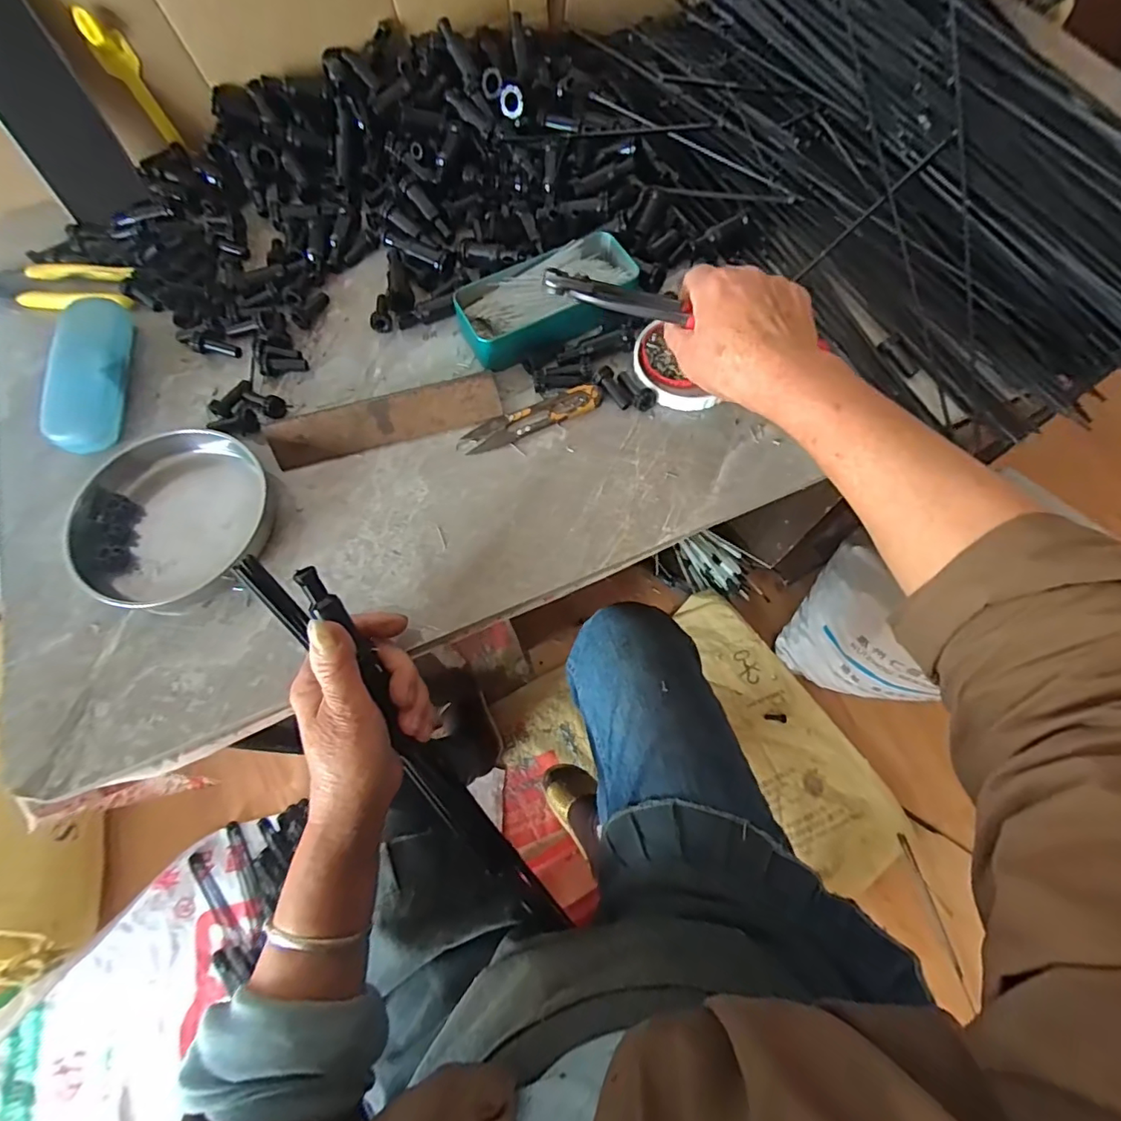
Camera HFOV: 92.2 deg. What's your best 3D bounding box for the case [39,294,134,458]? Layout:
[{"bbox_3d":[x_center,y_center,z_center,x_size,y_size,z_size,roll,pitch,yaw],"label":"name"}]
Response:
[{"bbox_3d":[-0.390,-0.152,0.444,0.047,0.032,0.143,-10,68,-2],"label":"case"}]

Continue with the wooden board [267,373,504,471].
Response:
[{"bbox_3d":[-0.136,-0.110,0.426,0.177,0.027,0.028,-15,69,-4],"label":"wooden board"}]

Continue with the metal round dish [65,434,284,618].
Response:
[{"bbox_3d":[-0.284,-0.033,0.395,0.142,0.035,0.136,-1,68,1],"label":"metal round dish"}]

